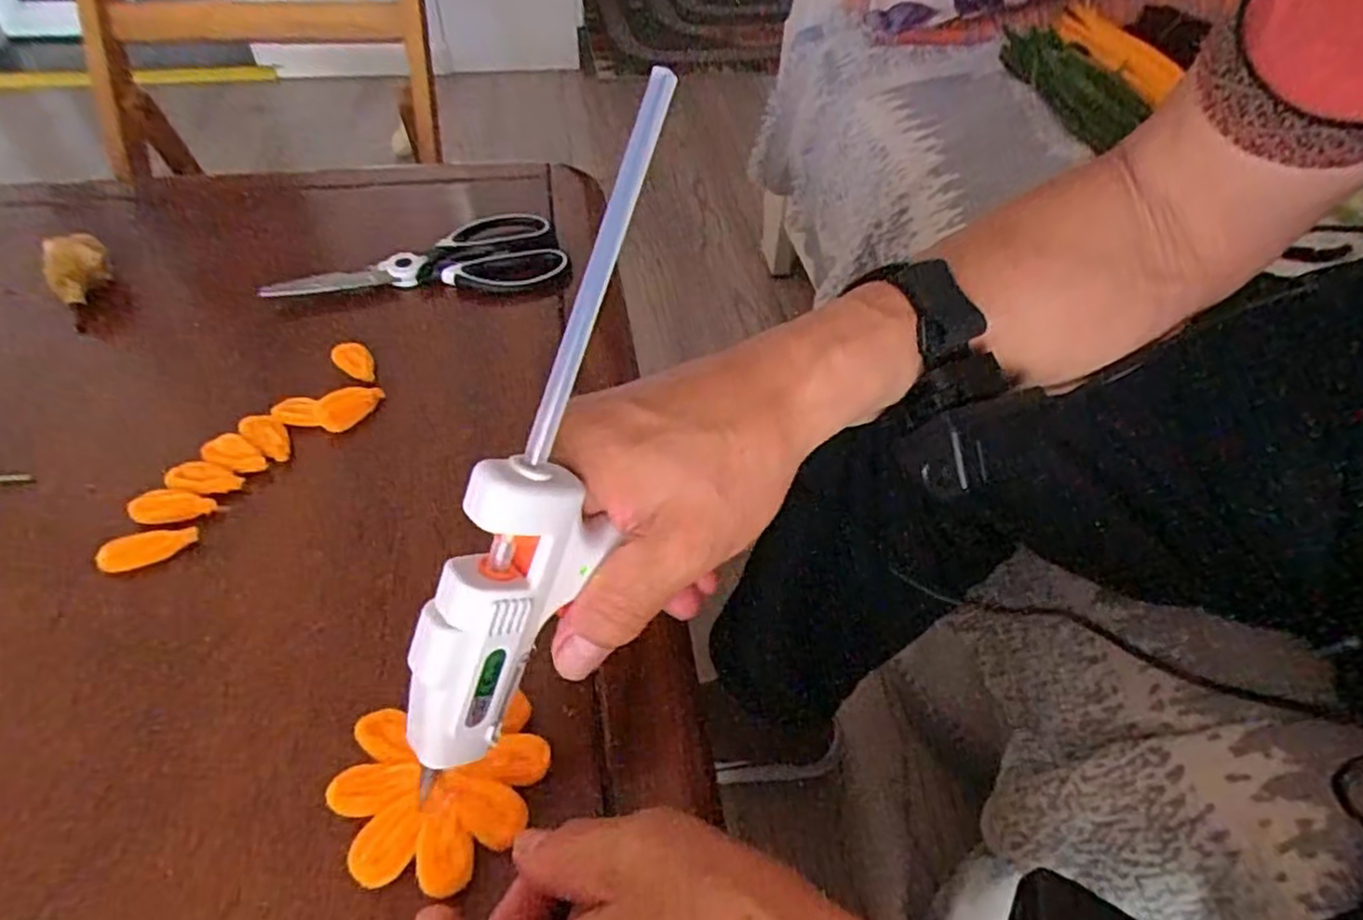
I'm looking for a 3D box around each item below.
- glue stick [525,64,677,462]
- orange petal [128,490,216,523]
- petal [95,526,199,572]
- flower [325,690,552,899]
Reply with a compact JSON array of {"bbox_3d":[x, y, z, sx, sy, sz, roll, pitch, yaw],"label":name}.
[{"bbox_3d":[-0.026,-0.057,0.223,0.008,0.121,0.008,27,14,21],"label":"glue stick"},{"bbox_3d":[-0.260,0.023,0.371,0.038,0.006,0.017,-5,48,-7],"label":"orange petal"},{"bbox_3d":[-0.261,0.044,0.356,0.043,0.010,0.017,-14,49,-15],"label":"petal"},{"bbox_3d":[-0.092,0.127,0.279,0.076,0.008,0.065,-3,47,-5],"label":"flower"}]

